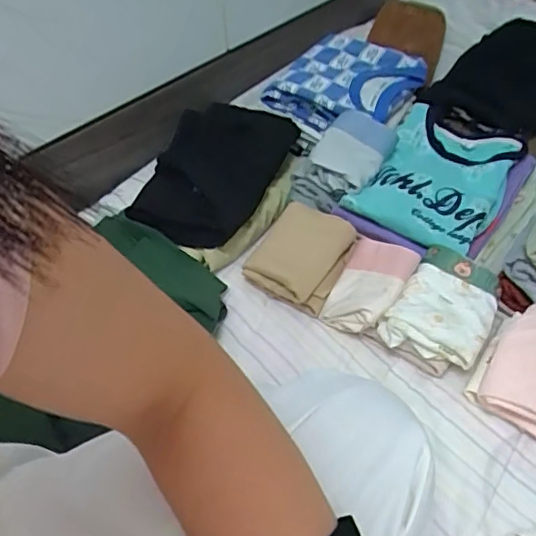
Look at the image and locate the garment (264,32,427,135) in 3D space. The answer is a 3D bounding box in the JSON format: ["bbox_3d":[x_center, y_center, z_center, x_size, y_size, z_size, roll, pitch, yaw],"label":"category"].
[{"bbox_3d":[0.108,-0.254,0.757,0.160,0.051,0.186,25,53,26],"label":"garment"}]

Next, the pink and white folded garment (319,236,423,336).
[{"bbox_3d":[0.104,0.013,0.570,0.073,0.050,0.107,27,54,27],"label":"pink and white folded garment"}]

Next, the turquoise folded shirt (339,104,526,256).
[{"bbox_3d":[0.194,-0.110,0.645,0.153,0.032,0.213,24,53,24],"label":"turquoise folded shirt"}]

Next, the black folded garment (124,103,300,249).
[{"bbox_3d":[-0.060,-0.124,0.685,0.135,0.043,0.244,14,49,17],"label":"black folded garment"}]

